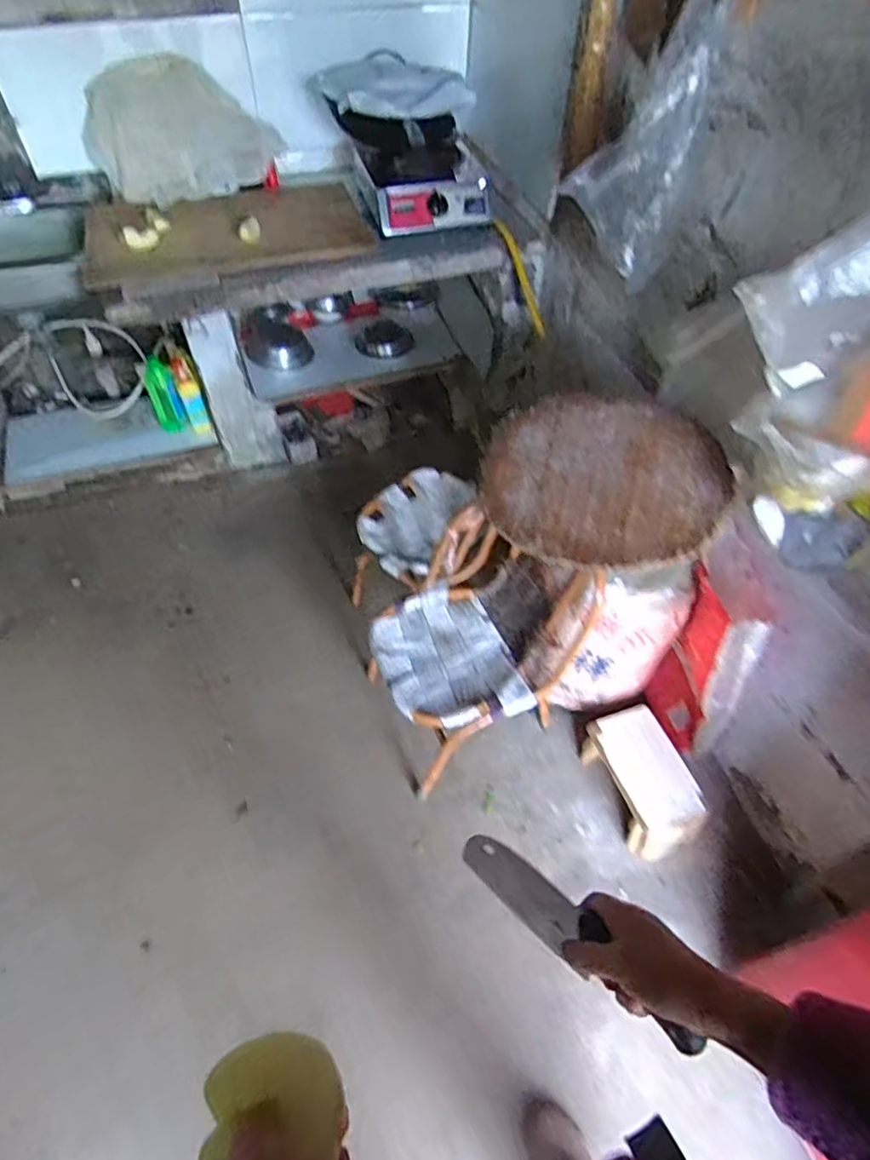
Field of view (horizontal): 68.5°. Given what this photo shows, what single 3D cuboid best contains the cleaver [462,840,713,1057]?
[{"bbox_3d":[0.108,0.294,0.551,0.027,0.063,0.250,-37,37,-25],"label":"cleaver"}]

